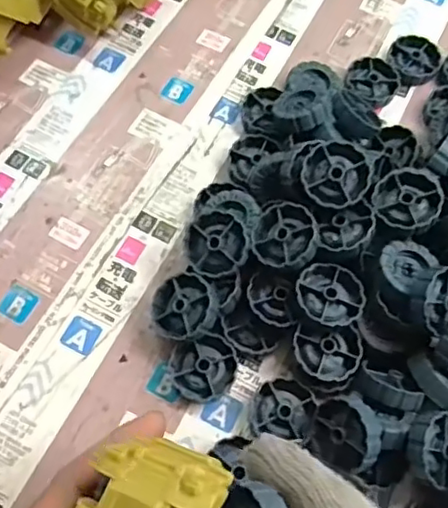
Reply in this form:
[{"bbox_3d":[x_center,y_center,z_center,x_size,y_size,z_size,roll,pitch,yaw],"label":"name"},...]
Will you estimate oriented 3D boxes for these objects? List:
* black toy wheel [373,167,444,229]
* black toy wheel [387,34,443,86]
[{"bbox_3d":[0.109,-0.032,0.367,0.036,0.016,0.042,10,65,2],"label":"black toy wheel"},{"bbox_3d":[0.143,-0.146,0.465,0.041,0.012,0.040,1,65,-3],"label":"black toy wheel"}]

